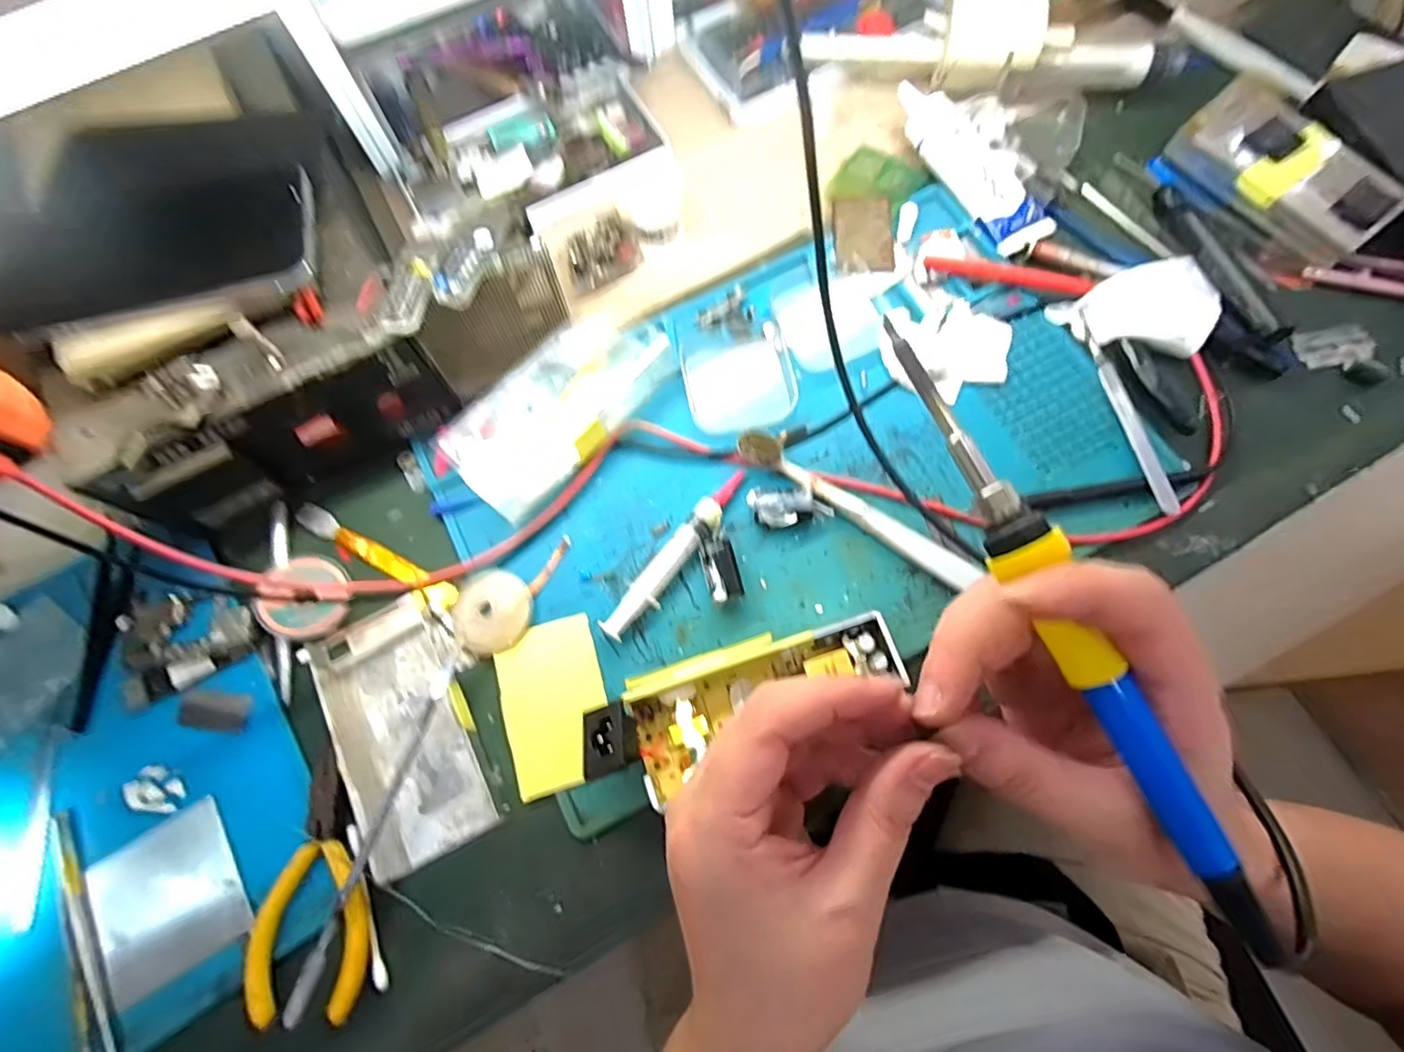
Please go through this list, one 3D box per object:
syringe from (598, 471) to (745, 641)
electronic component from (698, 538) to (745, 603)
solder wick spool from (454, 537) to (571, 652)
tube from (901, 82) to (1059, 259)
[{"bbox_3d":[-0.012,0.015,0.341,0.016,0.013,0.112,36,77,13],"label":"syringe"},{"bbox_3d":[0.010,0.024,0.334,0.018,0.018,0.034,-15,72,-3],"label":"electronic component"},{"bbox_3d":[-0.107,0.033,0.340,0.043,0.011,0.072,21,74,9],"label":"solder wick spool"},{"bbox_3d":[0.176,-0.239,0.408,0.045,0.023,0.136,-26,72,-6],"label":"tube"}]

